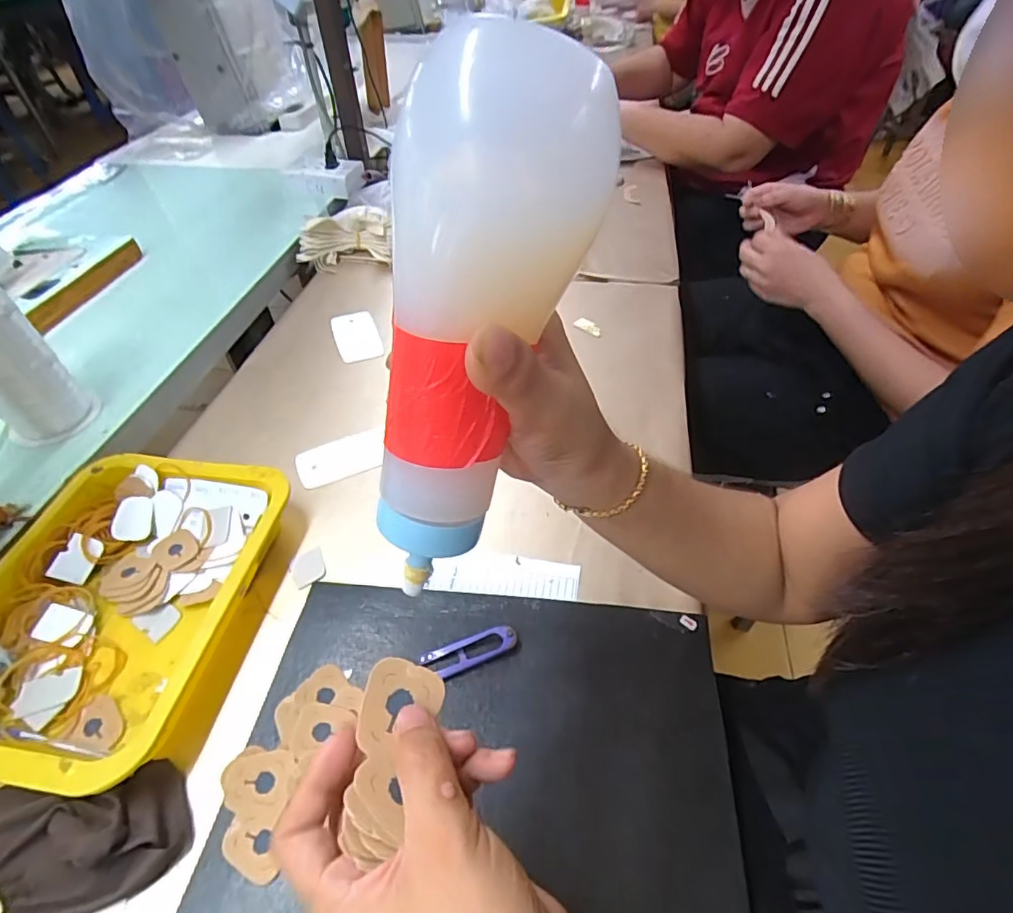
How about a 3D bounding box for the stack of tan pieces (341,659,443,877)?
[{"bbox_3d":[-0.047,0.119,0.217,0.031,0.014,0.071,3,43,4],"label":"stack of tan pieces"}]

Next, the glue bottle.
[{"bbox_3d":[-0.015,-0.041,0.192,0.061,0.173,0.070,16,10,16],"label":"glue bottle"}]

